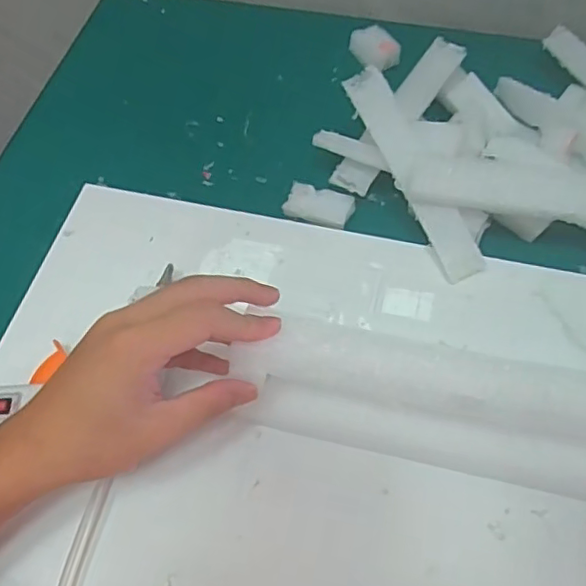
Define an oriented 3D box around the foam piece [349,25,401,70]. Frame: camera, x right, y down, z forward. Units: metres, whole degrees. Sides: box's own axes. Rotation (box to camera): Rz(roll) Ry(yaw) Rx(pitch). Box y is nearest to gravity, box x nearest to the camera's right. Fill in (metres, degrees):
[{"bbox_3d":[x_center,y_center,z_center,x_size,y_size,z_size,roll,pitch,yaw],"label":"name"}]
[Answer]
[{"bbox_3d":[0.077,-0.232,0.553,0.034,0.021,0.047,-27,63,-14],"label":"foam piece"}]

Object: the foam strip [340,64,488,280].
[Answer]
[{"bbox_3d":[0.089,-0.089,0.430,0.031,0.010,0.169,-25,82,-12],"label":"foam strip"}]

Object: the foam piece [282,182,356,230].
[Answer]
[{"bbox_3d":[0.021,-0.068,0.461,0.051,0.011,0.028,16,61,10],"label":"foam piece"}]

